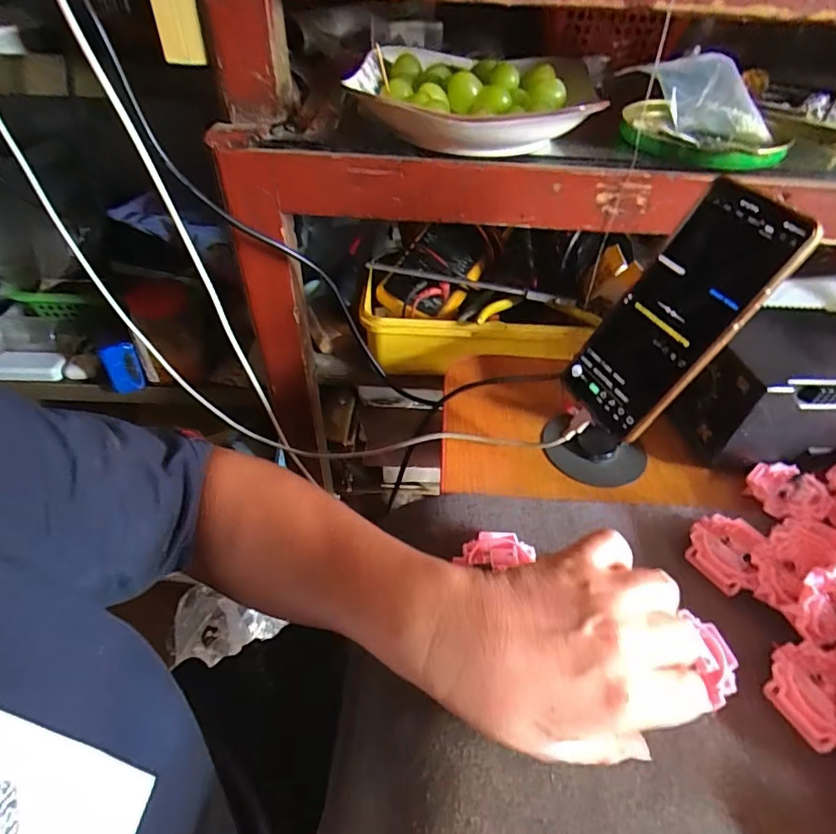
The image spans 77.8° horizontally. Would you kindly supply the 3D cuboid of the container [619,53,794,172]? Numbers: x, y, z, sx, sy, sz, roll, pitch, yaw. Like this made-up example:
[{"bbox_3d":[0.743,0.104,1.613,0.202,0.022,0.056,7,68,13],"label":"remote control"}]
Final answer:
[{"bbox_3d":[0.222,-0.236,0.403,0.124,0.061,0.107,12,57,15],"label":"container"}]

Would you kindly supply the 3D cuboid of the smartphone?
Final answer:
[{"bbox_3d":[0.165,-0.067,0.341,0.009,0.163,0.078,10,37,-36],"label":"smartphone"}]

